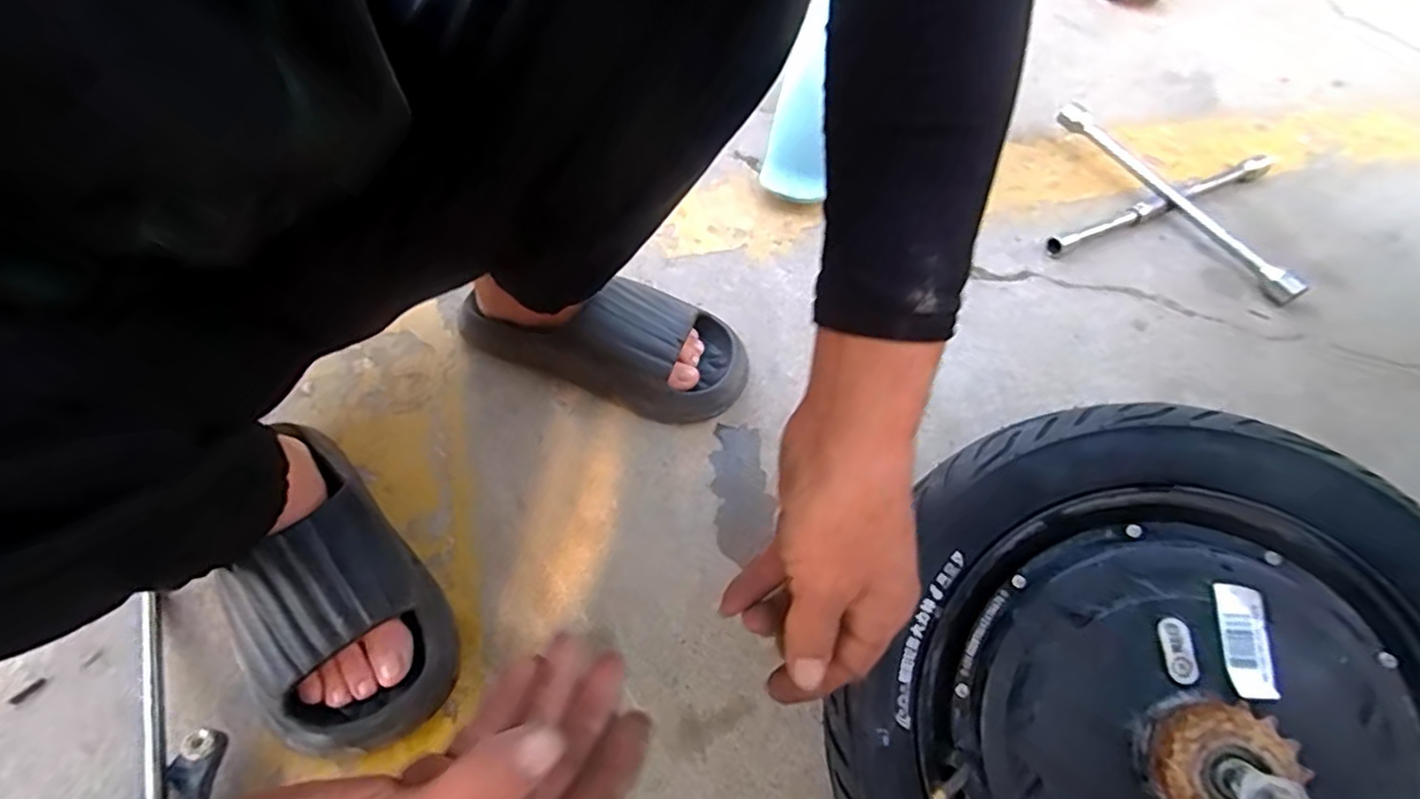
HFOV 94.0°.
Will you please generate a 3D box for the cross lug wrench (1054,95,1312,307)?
[{"bbox_3d":[0.543,-0.242,0.790,0.262,0.040,0.258,14,56,8],"label":"cross lug wrench"}]

